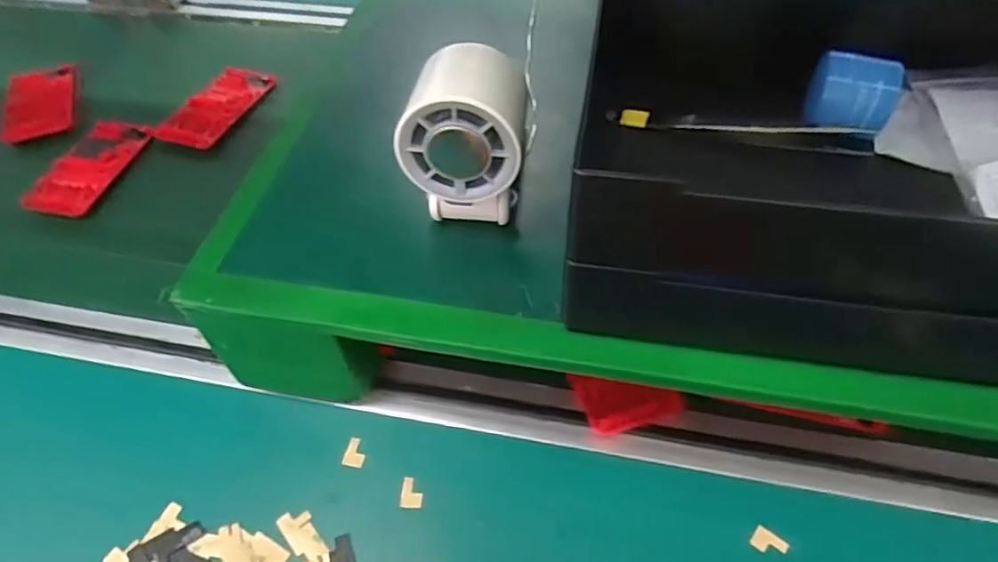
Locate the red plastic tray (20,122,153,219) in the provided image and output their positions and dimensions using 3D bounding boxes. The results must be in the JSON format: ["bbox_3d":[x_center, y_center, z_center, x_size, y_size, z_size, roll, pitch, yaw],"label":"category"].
[{"bbox_3d":[-0.368,-0.106,0.557,0.056,0.015,0.121,13,54,12],"label":"red plastic tray"}]

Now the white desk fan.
[{"bbox_3d":[-0.014,-0.075,0.328,0.067,0.086,0.060,2,52,3],"label":"white desk fan"}]

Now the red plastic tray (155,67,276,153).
[{"bbox_3d":[-0.279,-0.174,0.613,0.063,0.008,0.124,22,55,15],"label":"red plastic tray"}]

